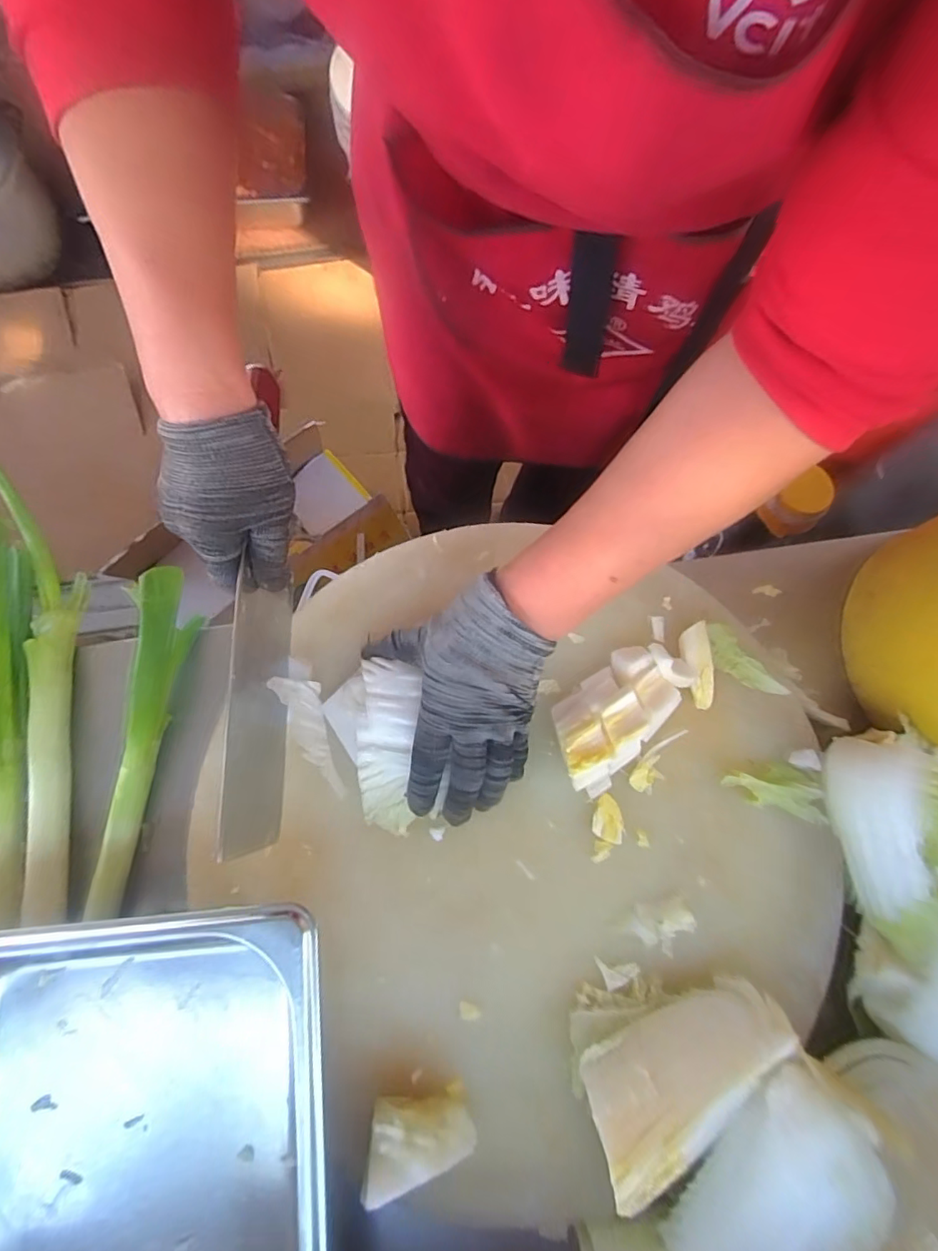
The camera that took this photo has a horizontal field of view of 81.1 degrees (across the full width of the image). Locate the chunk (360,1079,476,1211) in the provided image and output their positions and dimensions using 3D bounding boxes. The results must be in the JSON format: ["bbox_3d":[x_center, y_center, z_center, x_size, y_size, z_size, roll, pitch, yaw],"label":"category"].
[{"bbox_3d":[-0.029,0.305,0.332,0.061,0.056,0.032,-2,77,-2],"label":"chunk"}]

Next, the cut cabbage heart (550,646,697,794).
[{"bbox_3d":[0.109,0.059,0.394,0.119,0.037,0.062,-43,81,-10],"label":"cut cabbage heart"}]

